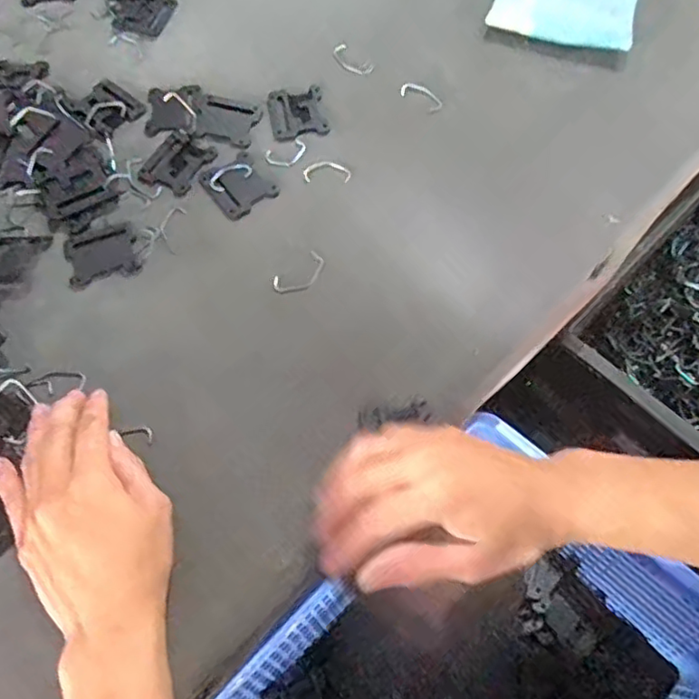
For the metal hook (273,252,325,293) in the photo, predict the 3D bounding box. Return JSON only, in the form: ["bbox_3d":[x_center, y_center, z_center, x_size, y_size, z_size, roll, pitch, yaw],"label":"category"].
[{"bbox_3d":[-0.033,-0.052,0.416,0.042,0.005,0.022,-39,68,-17],"label":"metal hook"}]

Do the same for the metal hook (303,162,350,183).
[{"bbox_3d":[-0.017,-0.135,0.458,0.036,0.004,0.019,1,62,3],"label":"metal hook"}]

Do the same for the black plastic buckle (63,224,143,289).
[{"bbox_3d":[-0.175,-0.067,0.430,0.050,0.004,0.044,-20,66,-8],"label":"black plastic buckle"}]

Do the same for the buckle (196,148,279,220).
[{"bbox_3d":[-0.083,-0.123,0.454,0.043,0.006,0.049,-36,69,-15],"label":"buckle"}]

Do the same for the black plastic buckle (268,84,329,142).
[{"bbox_3d":[-0.042,-0.189,0.483,0.043,0.007,0.051,-10,65,-4],"label":"black plastic buckle"}]

